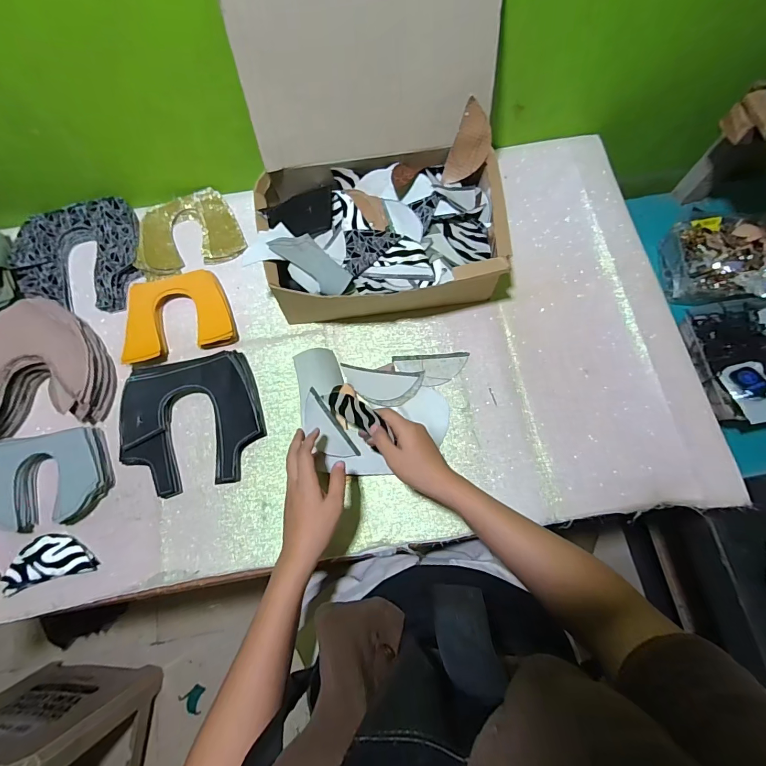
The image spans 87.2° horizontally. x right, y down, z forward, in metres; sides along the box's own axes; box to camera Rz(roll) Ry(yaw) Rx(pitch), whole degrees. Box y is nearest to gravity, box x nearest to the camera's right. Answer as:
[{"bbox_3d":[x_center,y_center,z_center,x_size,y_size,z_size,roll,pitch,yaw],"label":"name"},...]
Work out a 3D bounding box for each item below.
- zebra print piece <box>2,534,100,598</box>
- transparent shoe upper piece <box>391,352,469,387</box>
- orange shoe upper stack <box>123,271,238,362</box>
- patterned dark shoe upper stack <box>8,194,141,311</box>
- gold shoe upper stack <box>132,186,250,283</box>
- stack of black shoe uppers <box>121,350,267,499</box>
[{"bbox_3d":[-0.437,0.230,0.524,0.114,0.014,0.059,-16,75,-6],"label":"zebra print piece"},{"bbox_3d":[0.072,-0.019,0.593,0.109,0.004,0.048,-3,76,2],"label":"transparent shoe upper piece"},{"bbox_3d":[-0.310,-0.103,0.610,0.153,0.023,0.124,-13,73,-3],"label":"orange shoe upper stack"},{"bbox_3d":[-0.479,-0.196,0.637,0.182,0.030,0.181,-15,73,-4],"label":"patterned dark shoe upper stack"},{"bbox_3d":[-0.323,-0.247,0.659,0.163,0.024,0.132,-23,74,-6],"label":"gold shoe upper stack"},{"bbox_3d":[-0.268,0.053,0.564,0.186,0.030,0.183,-10,73,-3],"label":"stack of black shoe uppers"}]

